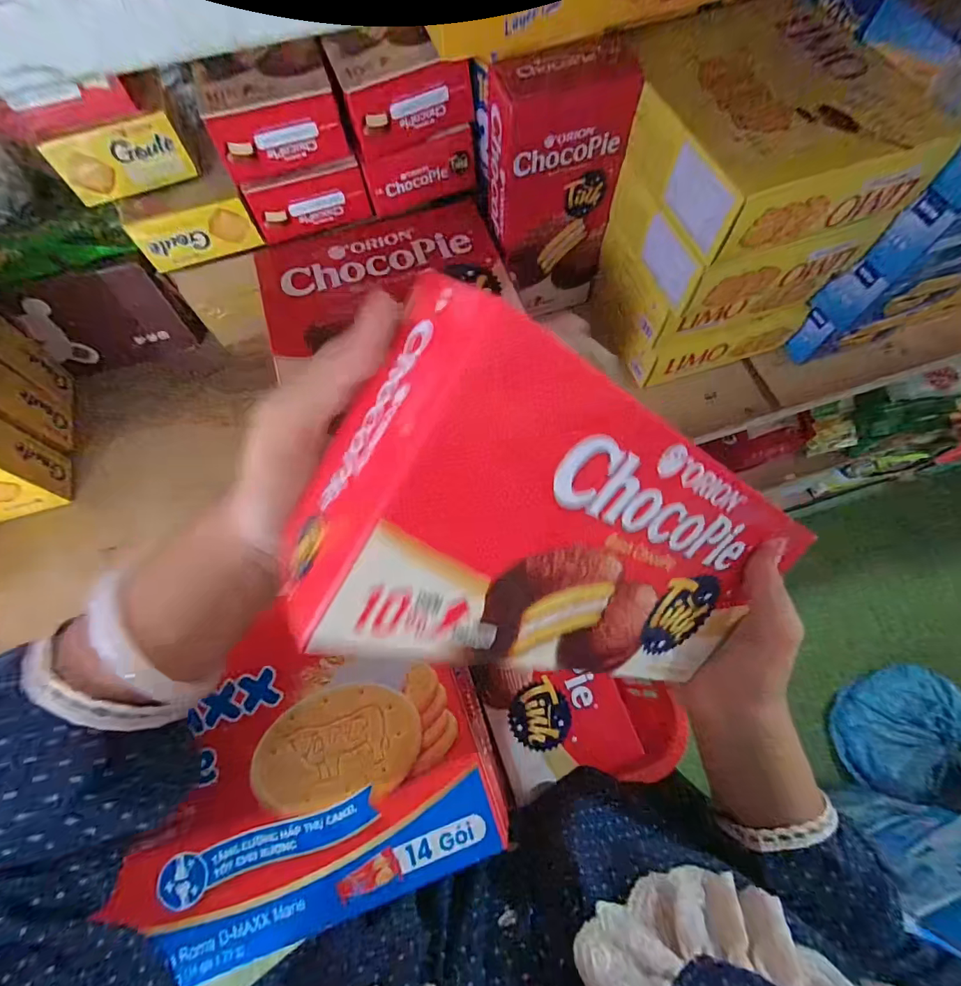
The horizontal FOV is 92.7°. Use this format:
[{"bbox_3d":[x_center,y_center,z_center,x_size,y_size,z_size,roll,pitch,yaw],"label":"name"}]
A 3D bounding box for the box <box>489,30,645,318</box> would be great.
[{"bbox_3d":[0.074,-0.292,0.467,0.120,0.237,0.050,-14,69,-5],"label":"box"}]

